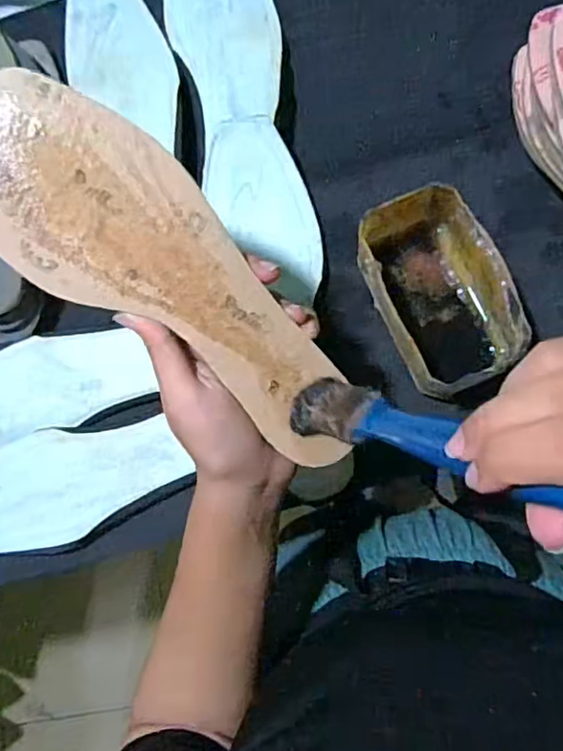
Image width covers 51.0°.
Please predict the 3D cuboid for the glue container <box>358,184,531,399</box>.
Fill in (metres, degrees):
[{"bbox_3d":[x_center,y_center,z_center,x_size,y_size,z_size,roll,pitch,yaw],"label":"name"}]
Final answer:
[{"bbox_3d":[0.105,-0.059,0.396,0.072,0.064,0.124,-23,79,3],"label":"glue container"}]

